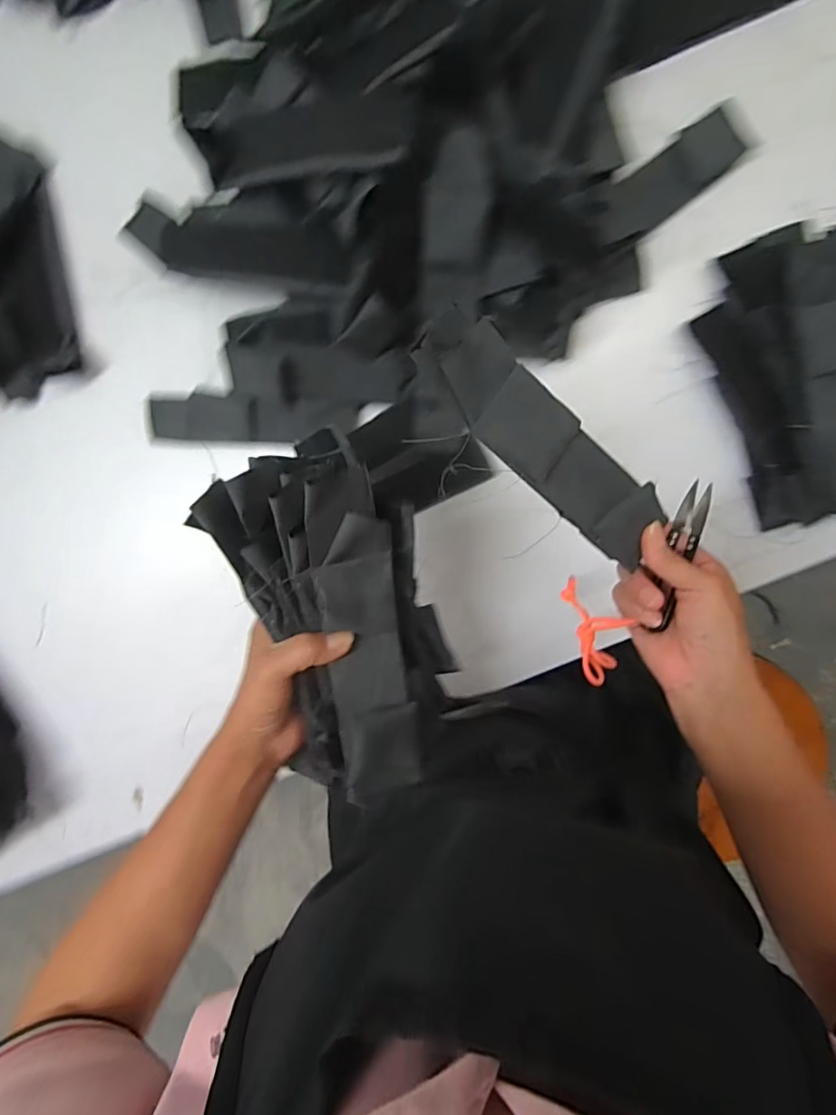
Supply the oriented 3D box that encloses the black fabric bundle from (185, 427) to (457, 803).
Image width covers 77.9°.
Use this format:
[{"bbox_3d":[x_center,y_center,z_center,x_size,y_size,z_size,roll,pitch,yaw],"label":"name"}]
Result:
[{"bbox_3d":[-0.047,0.031,0.331,0.104,0.096,0.206,-18,101,6],"label":"black fabric bundle"}]

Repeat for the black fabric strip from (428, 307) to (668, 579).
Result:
[{"bbox_3d":[0.078,-0.064,0.302,0.186,0.014,0.047,40,98,-20],"label":"black fabric strip"}]

